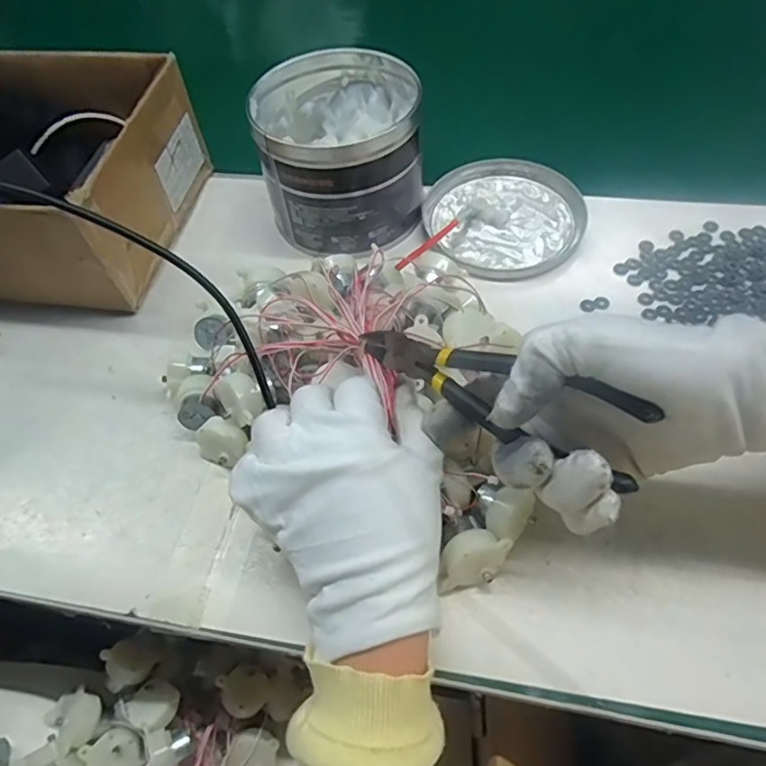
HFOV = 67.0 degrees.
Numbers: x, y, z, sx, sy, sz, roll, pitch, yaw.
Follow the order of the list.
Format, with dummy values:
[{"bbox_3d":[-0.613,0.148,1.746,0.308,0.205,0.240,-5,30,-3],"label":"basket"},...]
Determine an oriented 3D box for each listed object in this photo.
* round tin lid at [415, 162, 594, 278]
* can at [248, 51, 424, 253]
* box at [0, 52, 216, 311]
[{"bbox_3d":[0.102,-0.141,0.487,0.126,0.011,0.128,-2,58,4],"label":"round tin lid"},{"bbox_3d":[-0.032,-0.183,0.469,0.126,0.102,0.131,-6,57,1],"label":"can"},{"bbox_3d":[-0.279,-0.170,0.464,0.205,0.117,0.193,6,59,9],"label":"box"}]

